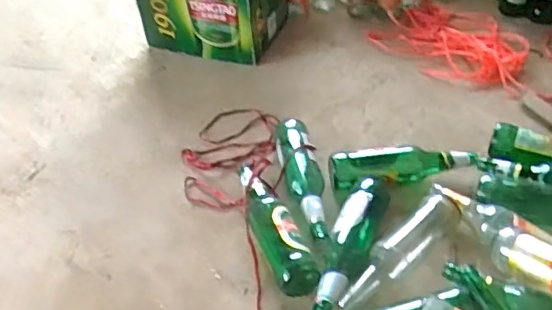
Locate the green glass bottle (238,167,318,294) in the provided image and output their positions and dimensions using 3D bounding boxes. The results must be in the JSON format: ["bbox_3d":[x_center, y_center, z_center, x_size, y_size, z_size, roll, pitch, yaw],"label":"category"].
[{"bbox_3d":[-0.005,0.109,0.953,0.076,0.062,0.277,-15,44,-10],"label":"green glass bottle"}]

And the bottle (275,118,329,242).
[{"bbox_3d":[0.049,0.045,1.022,0.067,0.057,0.289,-11,44,-5],"label":"bottle"}]

